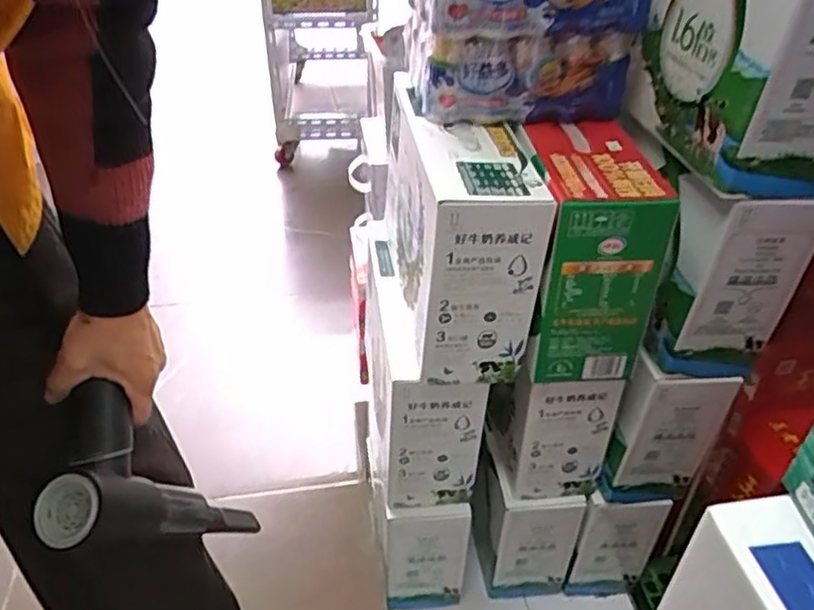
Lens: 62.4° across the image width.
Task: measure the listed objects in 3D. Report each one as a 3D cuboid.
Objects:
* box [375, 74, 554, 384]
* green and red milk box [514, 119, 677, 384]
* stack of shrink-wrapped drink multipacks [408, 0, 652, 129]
[{"bbox_3d":[0.040,-0.092,0.745,0.102,0.214,0.301,-6,38,-12],"label":"box"},{"bbox_3d":[0.172,-0.055,0.702,0.111,0.213,0.177,-2,38,-7],"label":"green and red milk box"},{"bbox_3d":[0.115,-0.292,0.683,0.210,0.185,0.141,-8,39,-14],"label":"stack of shrink-wrapped drink multipacks"}]

